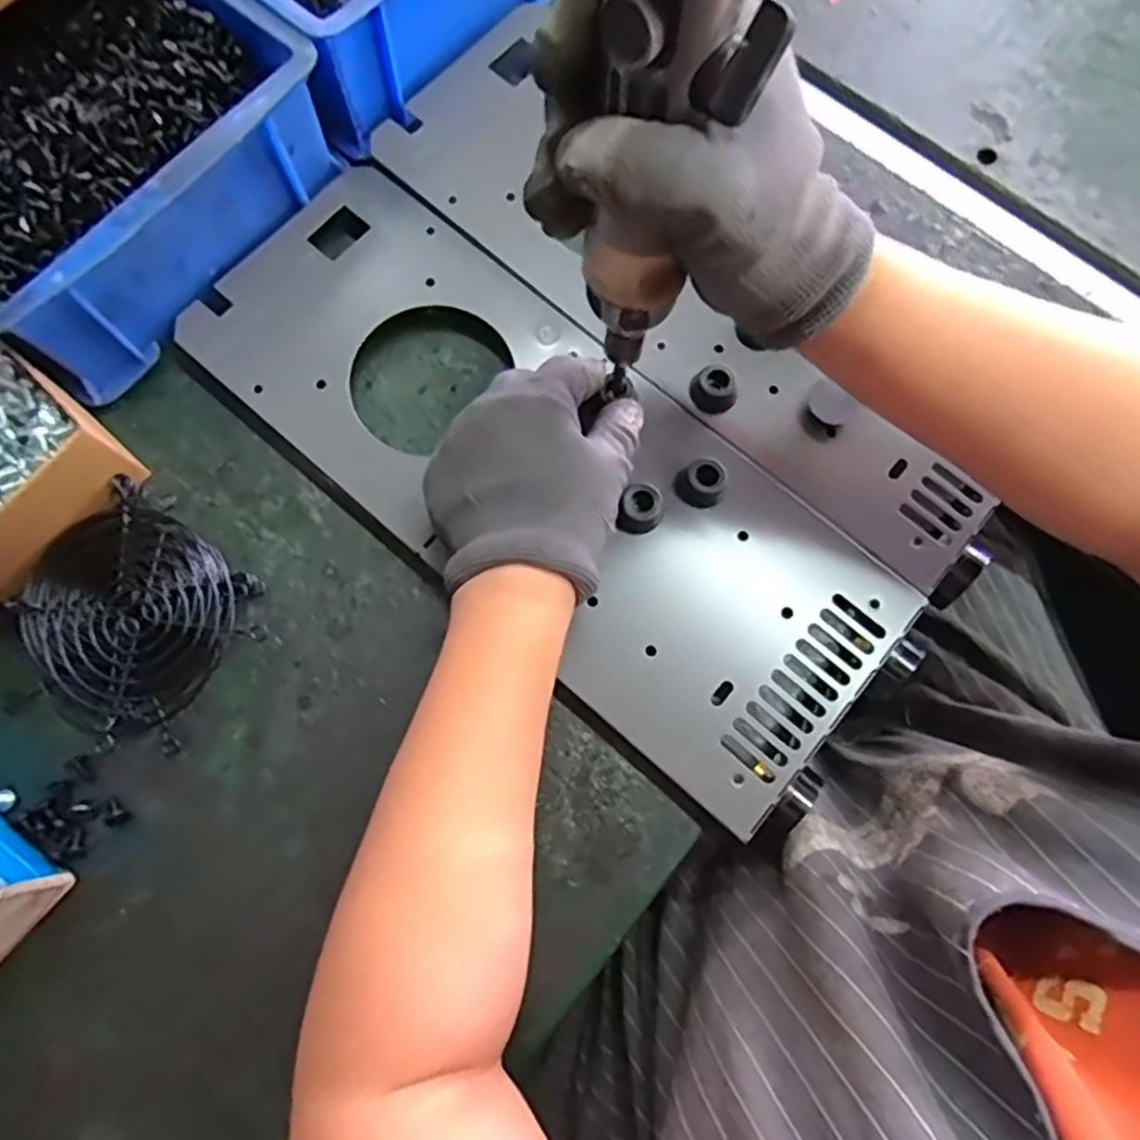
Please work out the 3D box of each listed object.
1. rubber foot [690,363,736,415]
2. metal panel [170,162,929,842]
[{"bbox_3d":[0.075,-0.095,0.378,0.024,0.011,0.022,0,77,-1],"label":"rubber foot"},{"bbox_3d":[-0.018,-0.057,0.368,0.384,0.014,0.150,41,79,8],"label":"metal panel"}]

